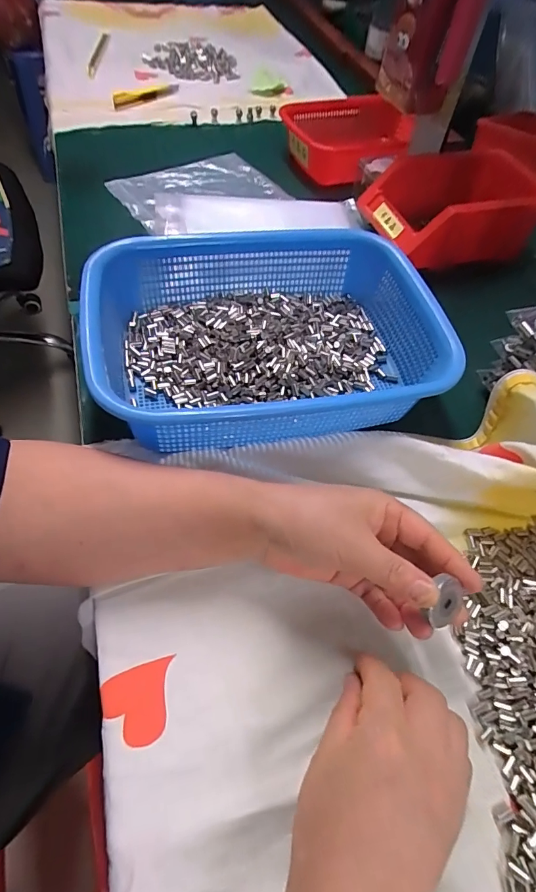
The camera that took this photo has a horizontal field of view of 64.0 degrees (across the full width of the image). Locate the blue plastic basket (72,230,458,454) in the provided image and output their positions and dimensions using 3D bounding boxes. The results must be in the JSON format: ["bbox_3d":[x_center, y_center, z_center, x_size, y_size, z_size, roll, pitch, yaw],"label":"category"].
[{"bbox_3d":[0.003,-0.094,0.373,0.278,0.073,0.205,-7,59,-9],"label":"blue plastic basket"}]

